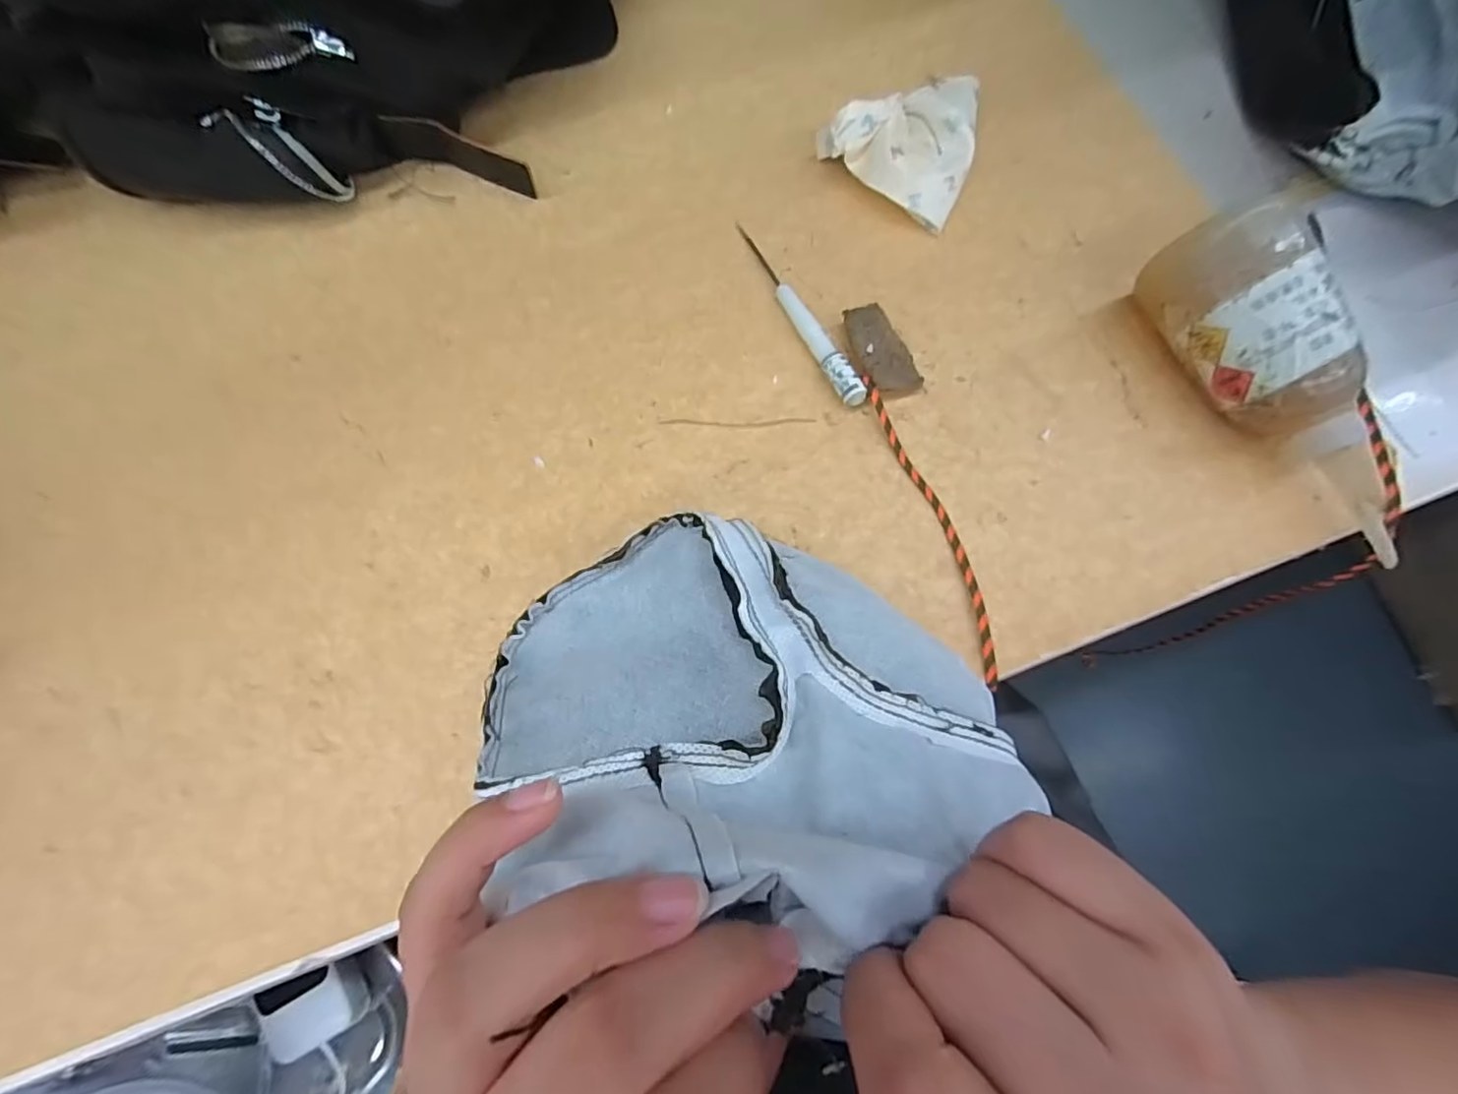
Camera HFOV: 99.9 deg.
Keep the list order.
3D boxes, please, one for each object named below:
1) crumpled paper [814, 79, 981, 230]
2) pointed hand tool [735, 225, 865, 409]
[{"bbox_3d":[0.098,-0.235,0.349,0.083,0.030,0.088,21,76,6],"label":"crumpled paper"},{"bbox_3d":[0.035,-0.127,0.330,0.014,0.015,0.129,-29,76,-7],"label":"pointed hand tool"}]

